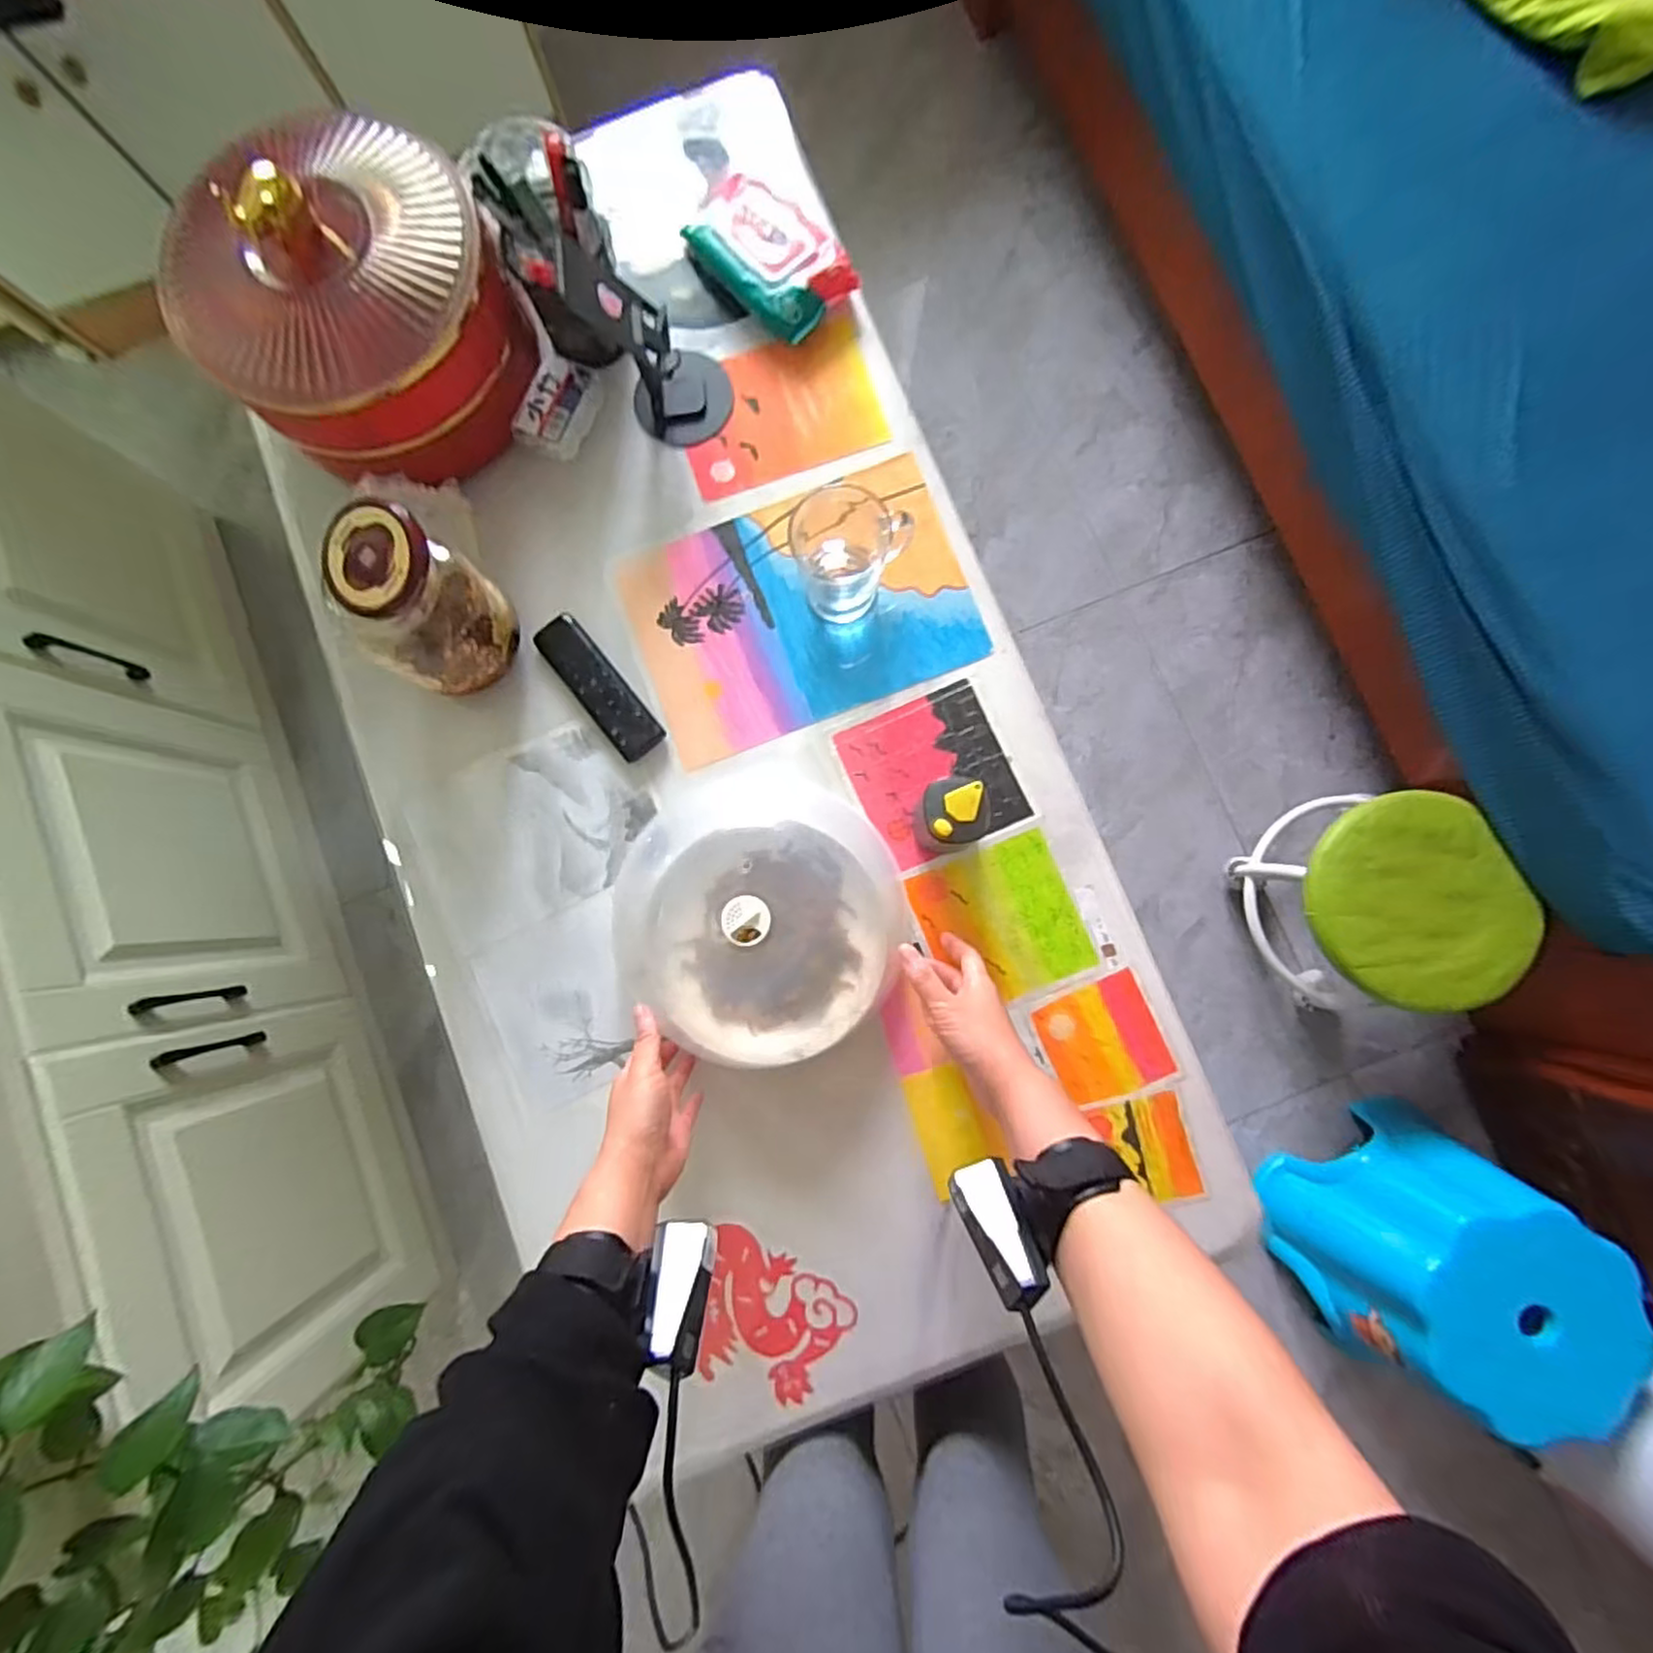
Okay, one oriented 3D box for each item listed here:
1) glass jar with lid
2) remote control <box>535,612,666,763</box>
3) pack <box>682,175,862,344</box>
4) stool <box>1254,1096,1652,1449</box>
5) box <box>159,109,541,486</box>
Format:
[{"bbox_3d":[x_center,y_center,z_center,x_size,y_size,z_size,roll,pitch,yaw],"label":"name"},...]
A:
[{"bbox_3d":[-0.317,-0.170,0.568,0.079,0.165,0.101,16,85,3],"label":"glass jar with lid"},{"bbox_3d":[-0.207,-0.128,0.633,0.045,0.023,0.149,-38,84,-2],"label":"remote control"},{"bbox_3d":[-0.056,-0.533,0.659,0.095,0.041,0.163,-45,84,-3],"label":"pack"},{"bbox_3d":[0.756,0.556,0.879,0.259,0.263,0.282,0,84,2],"label":"stool"},{"bbox_3d":[-0.380,-0.425,0.584,0.235,0.197,0.203,-42,84,-3],"label":"box"}]

